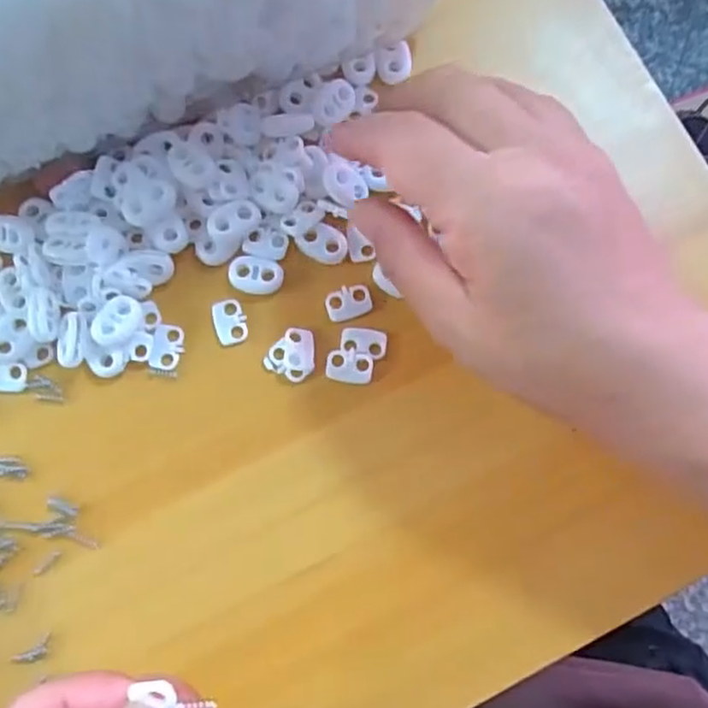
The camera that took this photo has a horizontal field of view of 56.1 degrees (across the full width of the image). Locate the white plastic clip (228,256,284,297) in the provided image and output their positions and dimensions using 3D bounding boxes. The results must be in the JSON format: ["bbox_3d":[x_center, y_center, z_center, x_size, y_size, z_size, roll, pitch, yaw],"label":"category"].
[{"bbox_3d":[-0.040,-0.032,0.273,0.022,0.004,0.015,14,80,2],"label":"white plastic clip"}]

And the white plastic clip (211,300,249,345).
[{"bbox_3d":[-0.050,-0.014,0.270,0.013,0.004,0.018,-18,80,-4],"label":"white plastic clip"}]

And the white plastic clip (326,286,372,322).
[{"bbox_3d":[-0.002,-0.021,0.272,0.018,0.004,0.013,-17,80,-4],"label":"white plastic clip"}]

